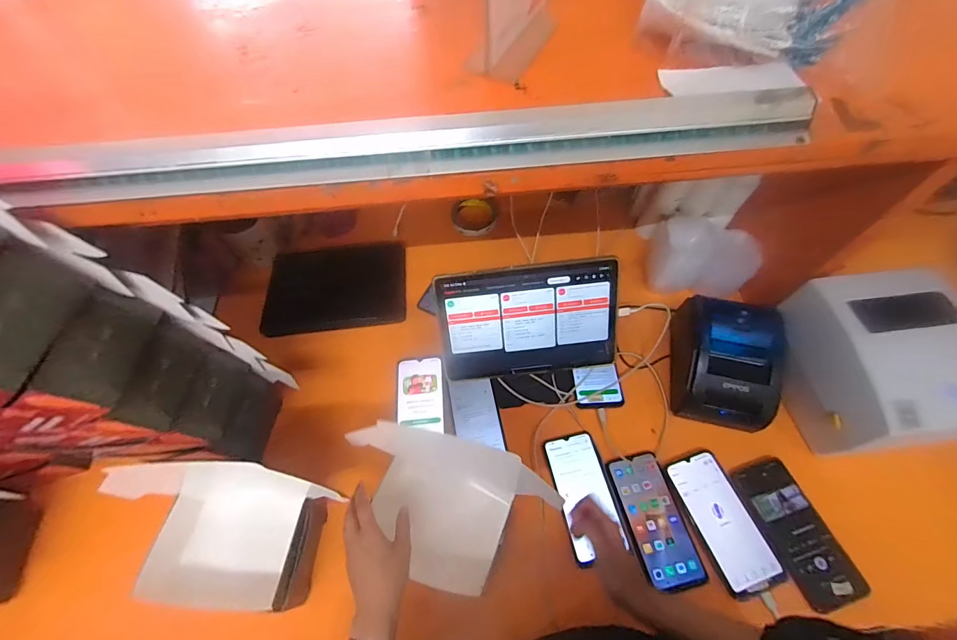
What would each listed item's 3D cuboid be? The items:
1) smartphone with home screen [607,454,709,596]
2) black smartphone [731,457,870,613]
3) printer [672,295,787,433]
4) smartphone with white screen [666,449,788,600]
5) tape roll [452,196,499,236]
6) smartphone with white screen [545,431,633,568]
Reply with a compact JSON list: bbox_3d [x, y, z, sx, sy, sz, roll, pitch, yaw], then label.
[{"bbox_3d":[0.240,0.268,0.546,0.075,0.014,0.164,-13,60,-5],"label":"smartphone with home screen"},{"bbox_3d":[0.422,0.276,0.535,0.078,0.012,0.174,-18,60,-8],"label":"black smartphone"},{"bbox_3d":[0.371,0.061,0.607,0.148,0.099,0.168,15,62,11],"label":"printer"},{"bbox_3d":[0.332,0.268,0.545,0.083,0.010,0.172,-16,60,-7],"label":"smartphone with white screen"},{"bbox_3d":[-0.006,-0.217,0.831,0.096,0.025,0.098,-1,60,2],"label":"tape roll"},{"bbox_3d":[0.151,0.243,0.570,0.075,0.010,0.161,-10,60,-3],"label":"smartphone with white screen"}]

